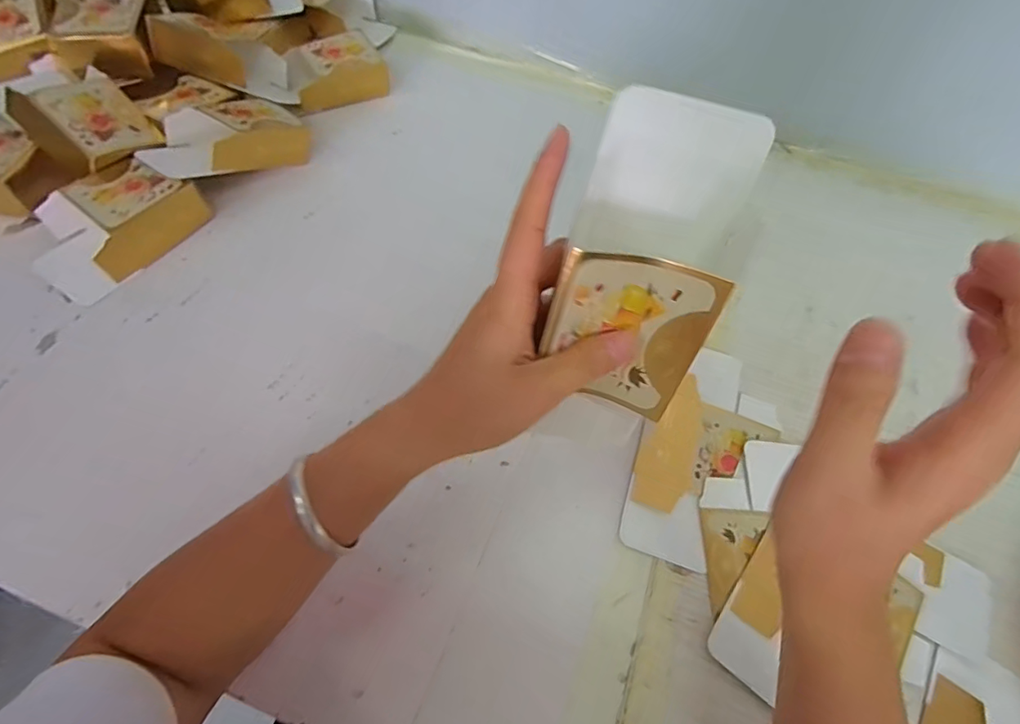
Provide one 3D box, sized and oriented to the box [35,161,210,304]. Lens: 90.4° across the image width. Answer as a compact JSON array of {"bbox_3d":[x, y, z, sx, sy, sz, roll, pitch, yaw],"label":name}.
[{"bbox_3d":[-0.353,-0.122,0.447,0.085,0.048,0.137,33,63,13],"label":"box"}]

